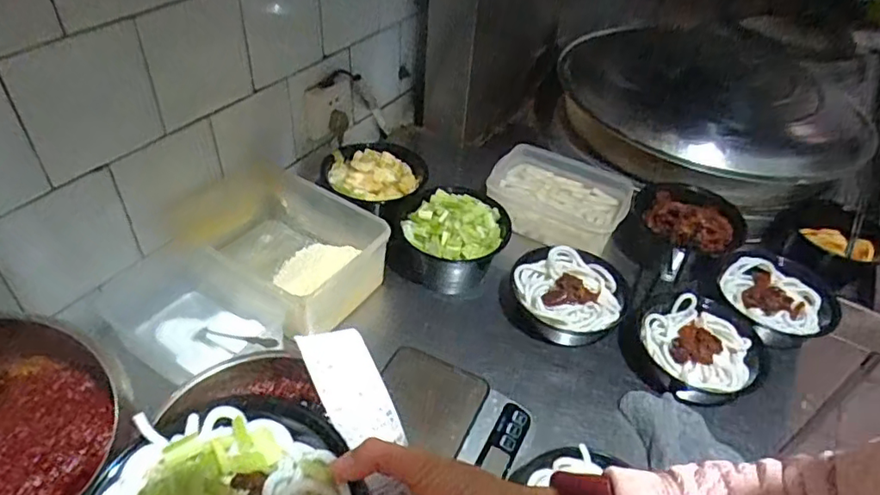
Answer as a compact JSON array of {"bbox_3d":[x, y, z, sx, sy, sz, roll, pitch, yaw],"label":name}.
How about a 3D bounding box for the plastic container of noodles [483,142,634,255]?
[{"bbox_3d":[0.207,-0.088,0.998,0.234,0.078,0.198,17,42,14],"label":"plastic container of noodles"}]

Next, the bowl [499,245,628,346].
[{"bbox_3d":[0.182,0.069,0.835,0.173,0.064,0.157,17,42,14],"label":"bowl"}]

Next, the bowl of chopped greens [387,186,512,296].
[{"bbox_3d":[0.019,-0.008,0.870,0.148,0.097,0.158,3,41,-2],"label":"bowl of chopped greens"}]

